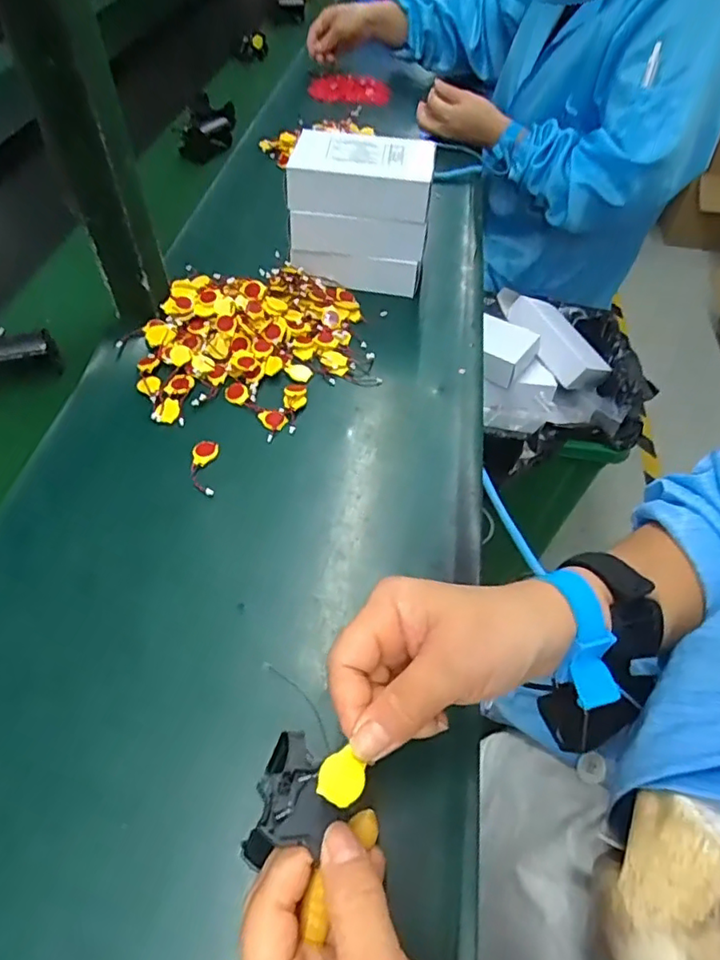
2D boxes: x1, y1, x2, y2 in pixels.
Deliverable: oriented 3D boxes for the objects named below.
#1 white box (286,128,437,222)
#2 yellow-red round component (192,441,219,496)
[{"bbox_3d":[0.003,-0.302,0.562,0.135,0.043,0.089,8,52,4],"label":"white box"},{"bbox_3d":[-0.125,-0.010,0.454,0.020,0.004,0.054,-1,52,-5],"label":"yellow-red round component"}]

